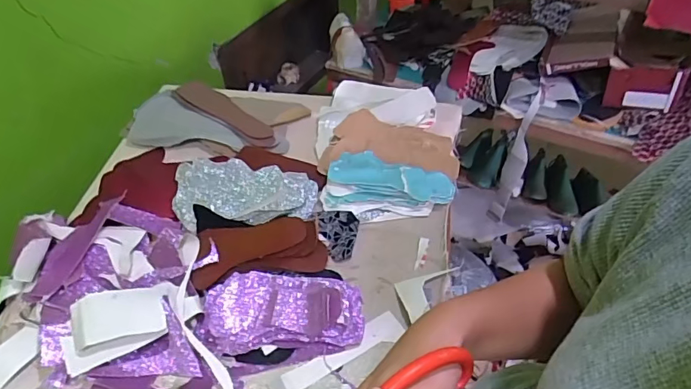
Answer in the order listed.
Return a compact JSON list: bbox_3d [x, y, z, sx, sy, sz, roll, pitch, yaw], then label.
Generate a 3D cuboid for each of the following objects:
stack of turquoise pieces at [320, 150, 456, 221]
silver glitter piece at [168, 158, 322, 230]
[{"bbox_3d":[0.070,-0.014,0.767,0.194,0.046,0.110,9,47,12],"label":"stack of turquoise pieces"},{"bbox_3d":[-0.158,-0.013,0.751,0.214,0.030,0.138,-4,46,-1],"label":"silver glitter piece"}]

